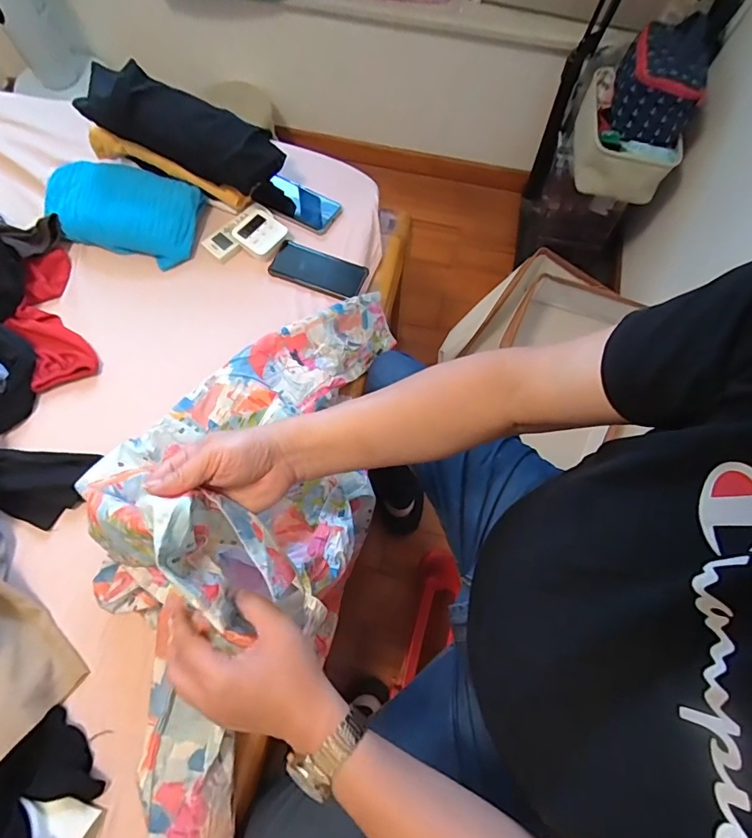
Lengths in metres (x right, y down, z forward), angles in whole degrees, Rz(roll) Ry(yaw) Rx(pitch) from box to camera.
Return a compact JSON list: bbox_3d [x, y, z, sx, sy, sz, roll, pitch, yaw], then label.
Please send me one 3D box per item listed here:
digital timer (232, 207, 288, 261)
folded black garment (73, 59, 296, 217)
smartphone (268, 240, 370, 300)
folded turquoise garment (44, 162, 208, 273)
[{"bbox_3d":[-0.211,-0.332,0.833,0.095,0.022,0.075,34,71,12],"label":"digital timer"},{"bbox_3d":[-0.329,-0.494,0.822,0.371,0.111,0.104,24,68,-9],"label":"folded black garment"},{"bbox_3d":[-0.100,-0.262,0.817,0.160,0.006,0.080,20,69,8],"label":"smartphone"},{"bbox_3d":[-0.465,-0.387,0.853,0.313,0.045,0.166,17,68,6],"label":"folded turquoise garment"}]

